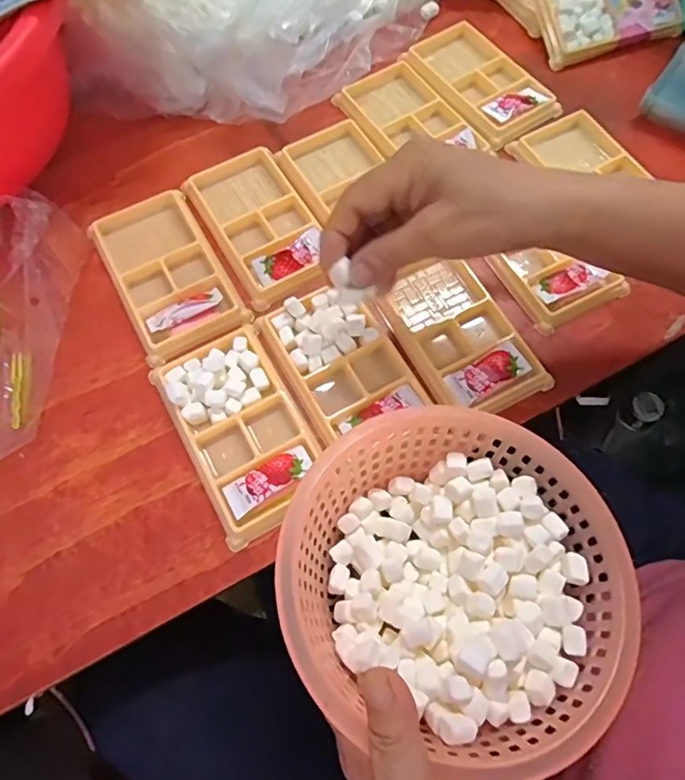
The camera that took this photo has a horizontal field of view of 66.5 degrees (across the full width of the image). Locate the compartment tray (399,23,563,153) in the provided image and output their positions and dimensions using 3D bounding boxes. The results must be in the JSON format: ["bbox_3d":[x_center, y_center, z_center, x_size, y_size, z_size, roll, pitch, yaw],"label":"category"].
[{"bbox_3d":[0.122,-0.285,0.473,0.080,0.018,0.147,-34,72,-13],"label":"compartment tray"}]

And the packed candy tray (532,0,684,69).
[{"bbox_3d":[0.251,-0.357,0.490,0.130,0.018,0.077,-16,95,-4],"label":"packed candy tray"}]

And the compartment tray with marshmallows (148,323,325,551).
[{"bbox_3d":[-0.067,0.024,0.345,0.078,0.014,0.134,-27,71,-10],"label":"compartment tray with marshmallows"}]

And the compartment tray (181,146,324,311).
[{"bbox_3d":[-0.063,-0.133,0.414,0.078,0.024,0.133,-29,75,-10],"label":"compartment tray"}]

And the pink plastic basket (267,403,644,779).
[{"bbox_3d":[0.055,0.089,0.274,0.166,0.072,0.158,0,72,-1],"label":"pink plastic basket"}]

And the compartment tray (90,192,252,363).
[{"bbox_3d":[-0.133,-0.089,0.399,0.080,0.025,0.132,-28,75,-10],"label":"compartment tray"}]

